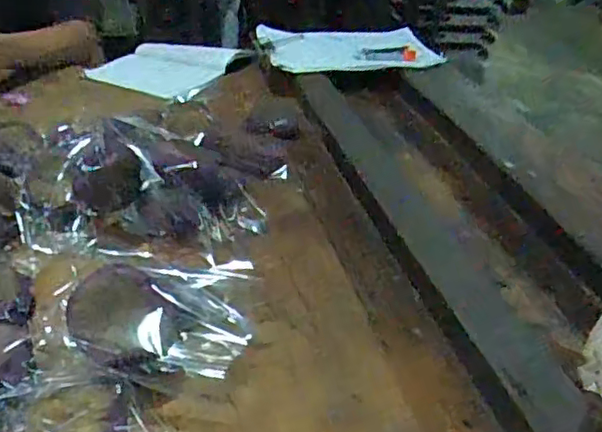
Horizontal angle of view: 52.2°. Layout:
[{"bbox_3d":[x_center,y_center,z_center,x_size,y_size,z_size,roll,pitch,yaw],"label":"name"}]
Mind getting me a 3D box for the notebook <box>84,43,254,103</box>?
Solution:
[{"bbox_3d":[-0.246,-0.285,1.137,0.220,0.029,0.186,17,36,19],"label":"notebook"}]

